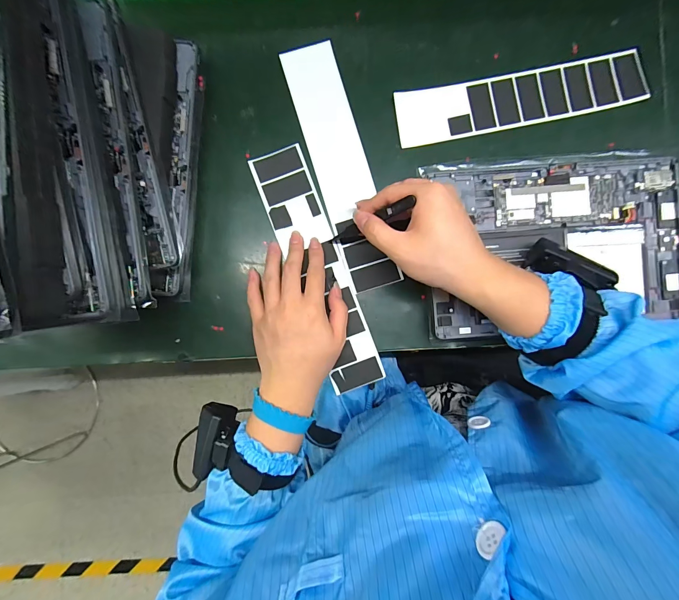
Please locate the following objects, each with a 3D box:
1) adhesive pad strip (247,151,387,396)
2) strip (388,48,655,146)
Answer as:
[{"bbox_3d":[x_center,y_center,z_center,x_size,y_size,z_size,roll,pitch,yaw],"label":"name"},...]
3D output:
[{"bbox_3d":[-0.023,-0.033,0.357,0.058,0.007,0.267,-21,90,0],"label":"adhesive pad strip"},{"bbox_3d":[0.195,-0.220,0.361,0.268,0.008,0.057,-11,89,0],"label":"strip"}]

